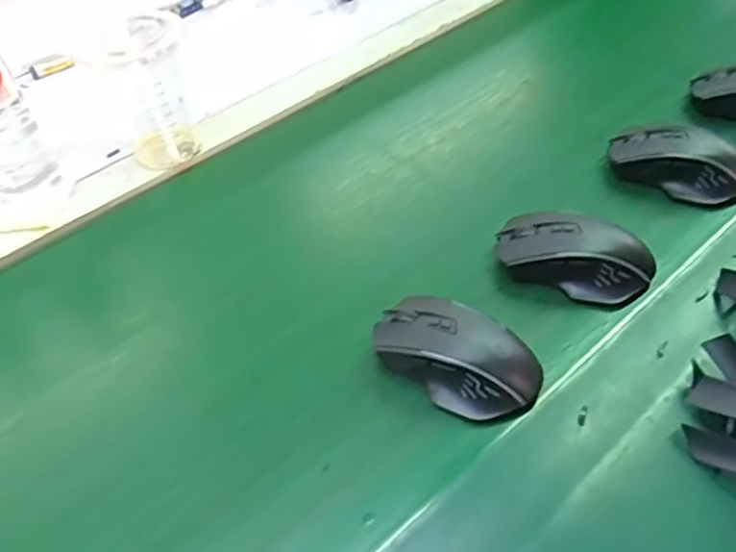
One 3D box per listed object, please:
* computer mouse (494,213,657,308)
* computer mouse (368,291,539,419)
[{"bbox_3d":[0.159,-0.019,0.522,0.119,0.038,0.060,20,52,21],"label":"computer mouse"},{"bbox_3d":[0.060,0.050,0.464,0.117,0.036,0.068,22,53,23],"label":"computer mouse"}]

